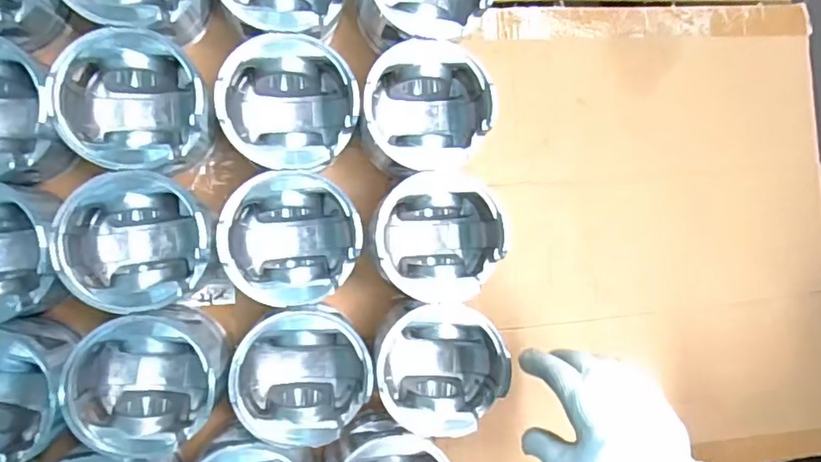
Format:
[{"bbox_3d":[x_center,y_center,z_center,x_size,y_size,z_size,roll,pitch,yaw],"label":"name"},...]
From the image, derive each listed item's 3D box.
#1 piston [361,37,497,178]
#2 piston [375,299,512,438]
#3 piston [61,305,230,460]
[{"bbox_3d":[0.010,-0.103,0.522,0.109,0.081,0.113,5,89,-10],"label":"piston"},{"bbox_3d":[0.024,0.116,0.523,0.104,0.097,0.105,0,90,-10],"label":"piston"},{"bbox_3d":[-0.212,0.119,0.478,0.106,0.082,0.107,0,90,-10],"label":"piston"}]

